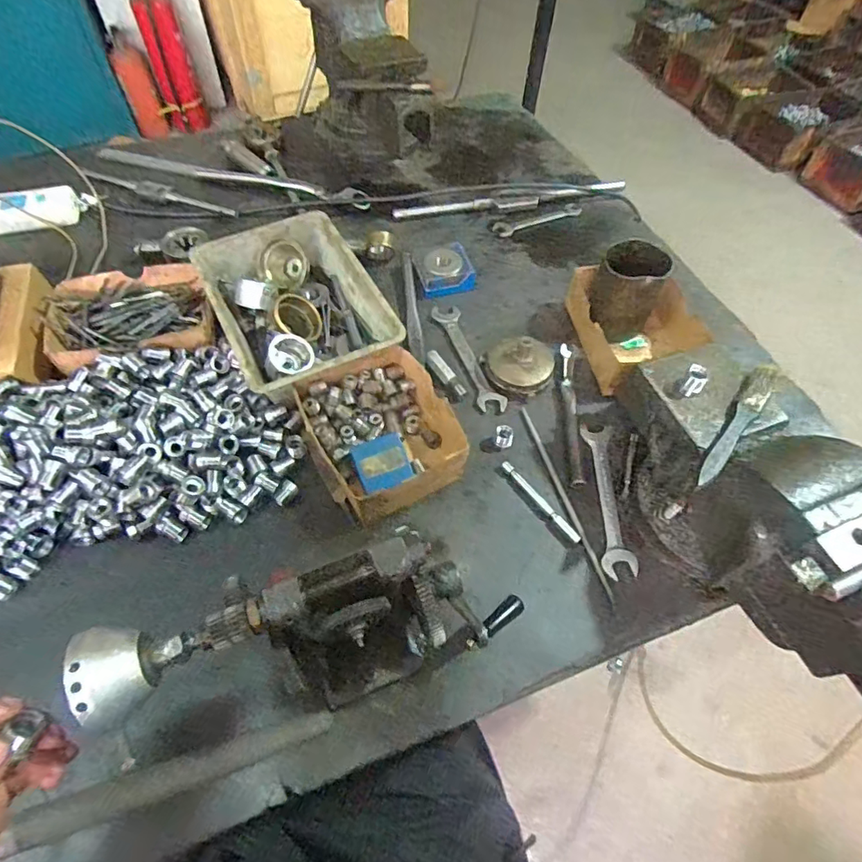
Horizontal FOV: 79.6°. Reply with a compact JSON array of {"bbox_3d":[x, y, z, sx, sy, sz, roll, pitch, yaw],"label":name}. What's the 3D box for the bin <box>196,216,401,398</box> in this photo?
[{"bbox_3d":[-0.161,-0.152,0.611,0.169,0.055,0.250,-24,61,-17],"label":"bin"}]

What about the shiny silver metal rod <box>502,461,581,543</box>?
[{"bbox_3d":[0.110,0.071,0.524,0.009,0.006,0.108,-31,63,-20],"label":"shiny silver metal rod"}]

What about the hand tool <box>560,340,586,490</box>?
[{"bbox_3d":[0.156,-0.022,0.577,0.017,0.018,0.177,3,57,-1],"label":"hand tool"}]

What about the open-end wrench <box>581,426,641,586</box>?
[{"bbox_3d":[0.180,0.068,0.531,0.034,0.007,0.166,1,57,-2],"label":"open-end wrench"}]

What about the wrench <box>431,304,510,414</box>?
[{"bbox_3d":[0.045,-0.091,0.627,0.034,0.005,0.171,-15,59,-12],"label":"wrench"}]

